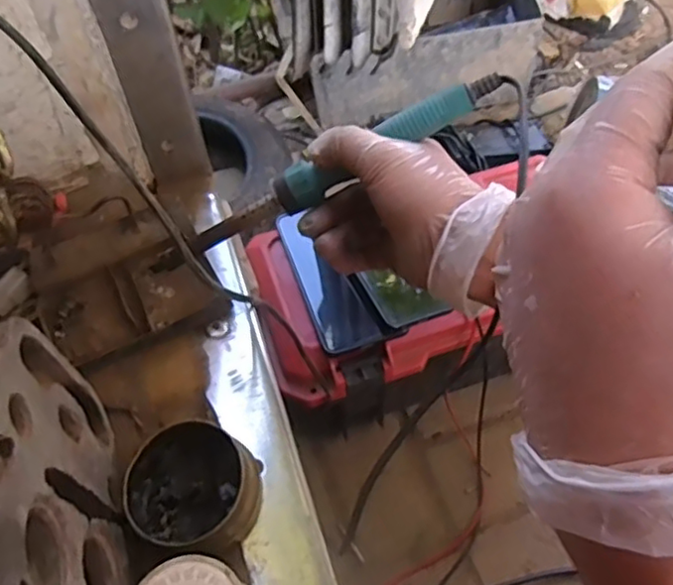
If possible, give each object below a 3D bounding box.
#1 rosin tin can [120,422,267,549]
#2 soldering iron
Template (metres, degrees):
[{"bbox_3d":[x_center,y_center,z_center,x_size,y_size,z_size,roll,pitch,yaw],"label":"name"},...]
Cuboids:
[{"bbox_3d":[-0.077,0.104,0.343,0.070,0.025,0.064,-1,56,1],"label":"rosin tin can"},{"bbox_3d":[-0.016,-0.065,0.386,0.239,0.018,0.024,-26,55,18],"label":"soldering iron"}]

